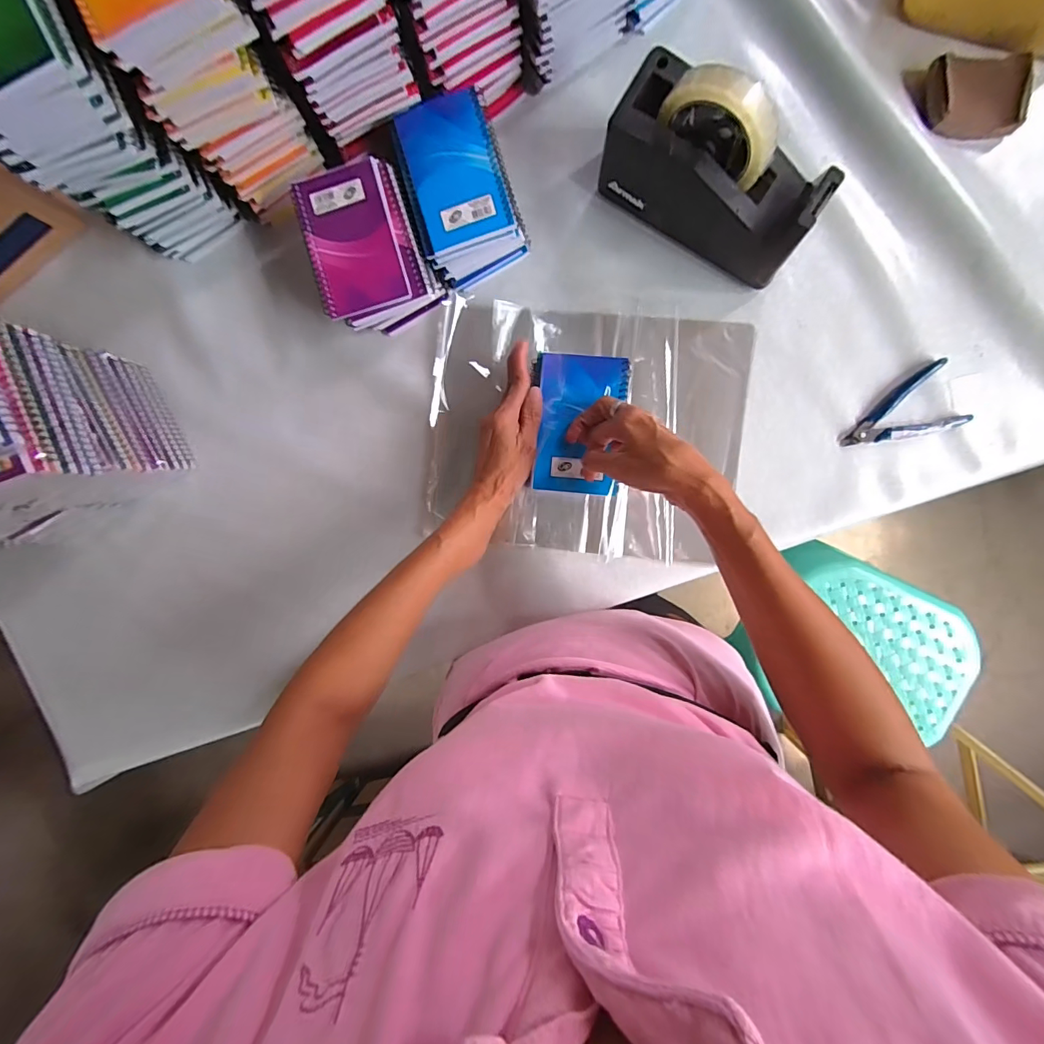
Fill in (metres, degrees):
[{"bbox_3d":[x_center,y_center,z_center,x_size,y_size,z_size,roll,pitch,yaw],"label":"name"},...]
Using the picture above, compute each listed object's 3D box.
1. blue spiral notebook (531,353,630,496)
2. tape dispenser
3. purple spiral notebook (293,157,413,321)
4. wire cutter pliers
[{"bbox_3d":[0.056,-0.094,0.438,0.081,0.015,0.130,5,92,3],"label":"blue spiral notebook"},{"bbox_3d":[0.176,-0.319,0.414,0.199,0.128,0.075,32,94,1],"label":"tape dispenser"},{"bbox_3d":[-0.164,-0.276,0.438,0.084,0.014,0.146,-14,92,4],"label":"purple spiral notebook"},{"bbox_3d":[0.390,-0.107,0.464,0.116,0.017,0.068,-29,91,4],"label":"wire cutter pliers"}]

